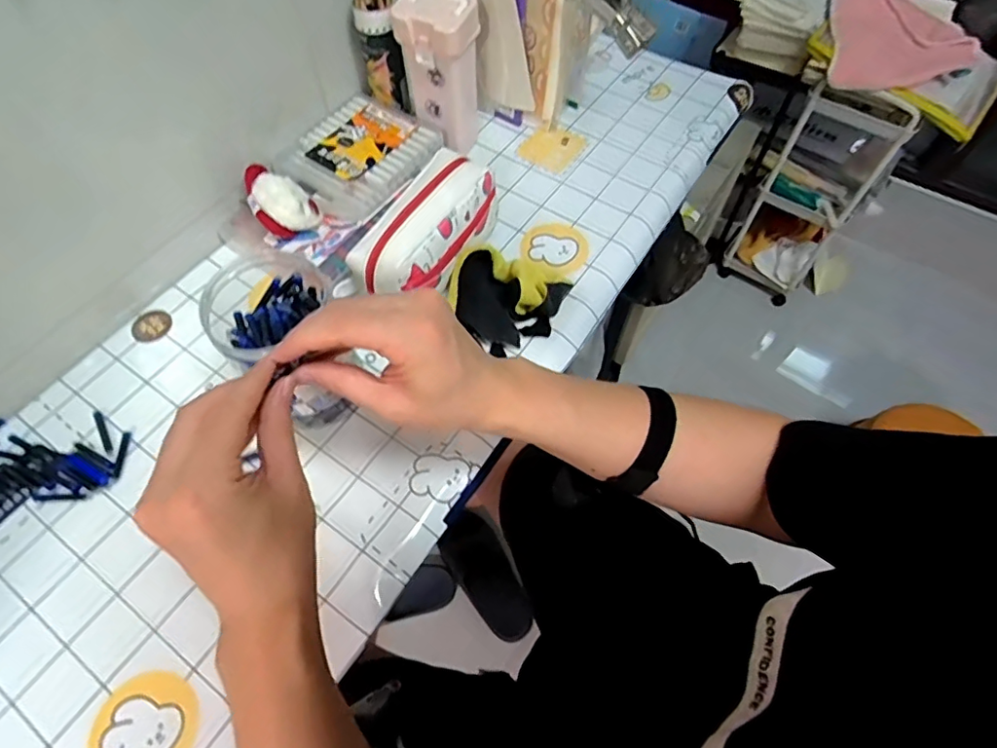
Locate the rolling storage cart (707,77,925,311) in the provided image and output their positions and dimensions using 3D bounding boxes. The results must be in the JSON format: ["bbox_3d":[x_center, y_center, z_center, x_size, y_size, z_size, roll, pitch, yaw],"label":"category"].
[{"bbox_3d":[0.768,-0.483,1.344,0.233,0.568,0.292,31,68,19],"label":"rolling storage cart"}]

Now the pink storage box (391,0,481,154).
[{"bbox_3d":[-0.066,-0.348,0.644,0.079,0.168,0.065,17,62,9],"label":"pink storage box"}]

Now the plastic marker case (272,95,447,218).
[{"bbox_3d":[-0.171,-0.270,0.668,0.141,0.021,0.165,33,68,19],"label":"plastic marker case"}]

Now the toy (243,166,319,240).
[{"bbox_3d":[-0.246,-0.194,0.600,0.057,0.047,0.095,-38,66,-16],"label":"toy"}]

